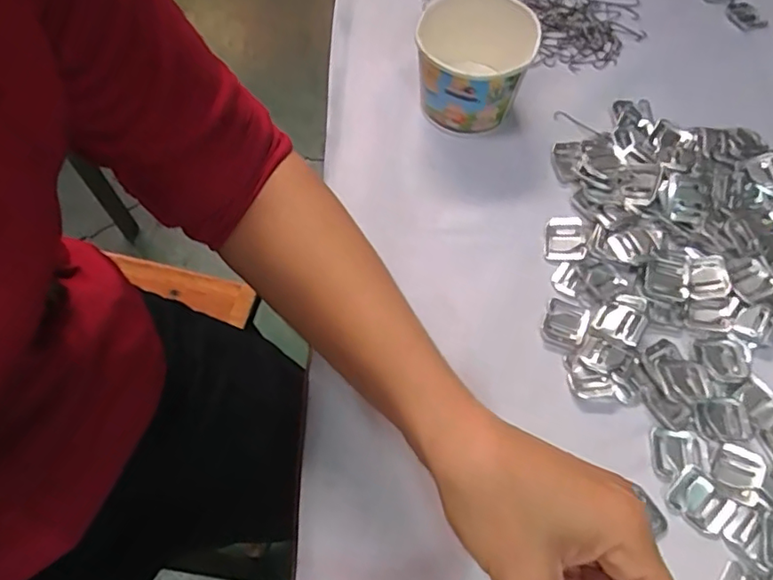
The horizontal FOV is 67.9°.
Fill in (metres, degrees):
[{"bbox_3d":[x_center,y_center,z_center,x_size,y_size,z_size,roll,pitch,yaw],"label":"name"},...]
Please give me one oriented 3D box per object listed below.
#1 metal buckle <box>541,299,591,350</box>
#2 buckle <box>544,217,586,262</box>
[{"bbox_3d":[0.124,0.024,0.398,0.028,0.004,0.035,24,66,11],"label":"metal buckle"},{"bbox_3d":[0.132,-0.039,0.427,0.028,0.006,0.034,5,64,2],"label":"buckle"}]

